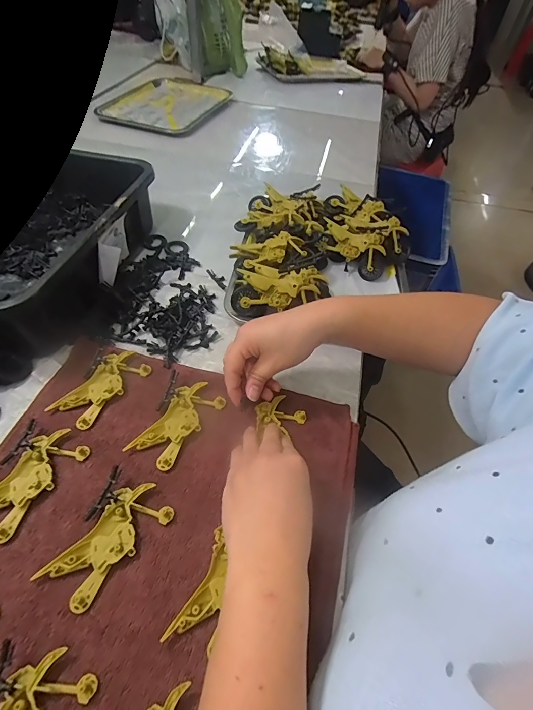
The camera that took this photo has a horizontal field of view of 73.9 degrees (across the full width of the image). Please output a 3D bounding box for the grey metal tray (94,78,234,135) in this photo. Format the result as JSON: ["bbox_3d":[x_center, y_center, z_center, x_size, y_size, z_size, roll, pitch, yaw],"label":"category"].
[{"bbox_3d":[-0.275,-0.700,0.985,0.259,0.016,0.400,15,52,8],"label":"grey metal tray"}]

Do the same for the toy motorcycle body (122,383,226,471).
[{"bbox_3d":[-0.095,0.073,0.378,0.050,0.010,0.101,29,55,19],"label":"toy motorcycle body"}]

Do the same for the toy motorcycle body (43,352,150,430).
[{"bbox_3d":[-0.183,0.036,0.399,0.049,0.010,0.101,30,55,19],"label":"toy motorcycle body"}]

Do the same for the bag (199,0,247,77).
[{"bbox_3d":[-0.136,-1.052,1.128,0.142,0.235,0.103,4,51,0],"label":"bag"}]

